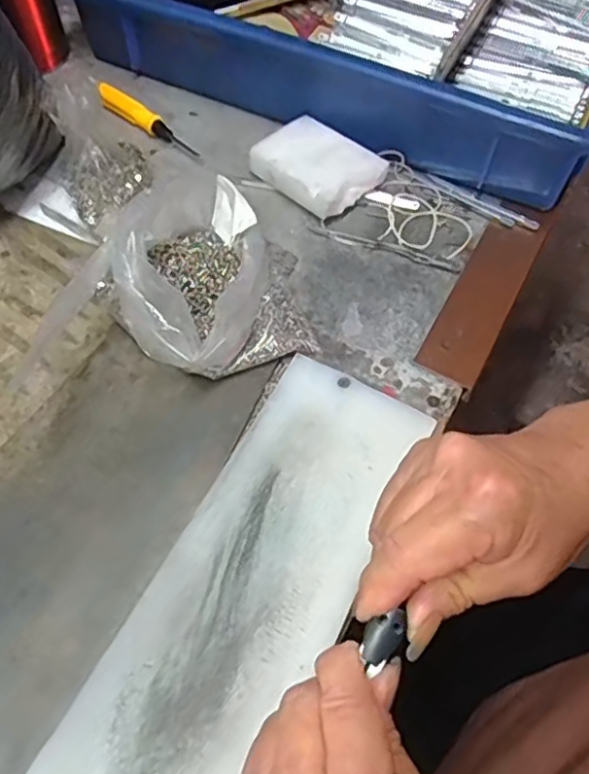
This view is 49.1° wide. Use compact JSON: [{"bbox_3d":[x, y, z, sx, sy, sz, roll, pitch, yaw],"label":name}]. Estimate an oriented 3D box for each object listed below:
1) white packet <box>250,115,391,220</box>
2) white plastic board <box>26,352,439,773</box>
[{"bbox_3d":[0.018,-0.159,0.473,0.063,0.031,0.079,-37,68,-22],"label":"white packet"},{"bbox_3d":[-0.053,0.150,0.290,0.091,0.012,0.396,25,60,12],"label":"white plastic board"}]

